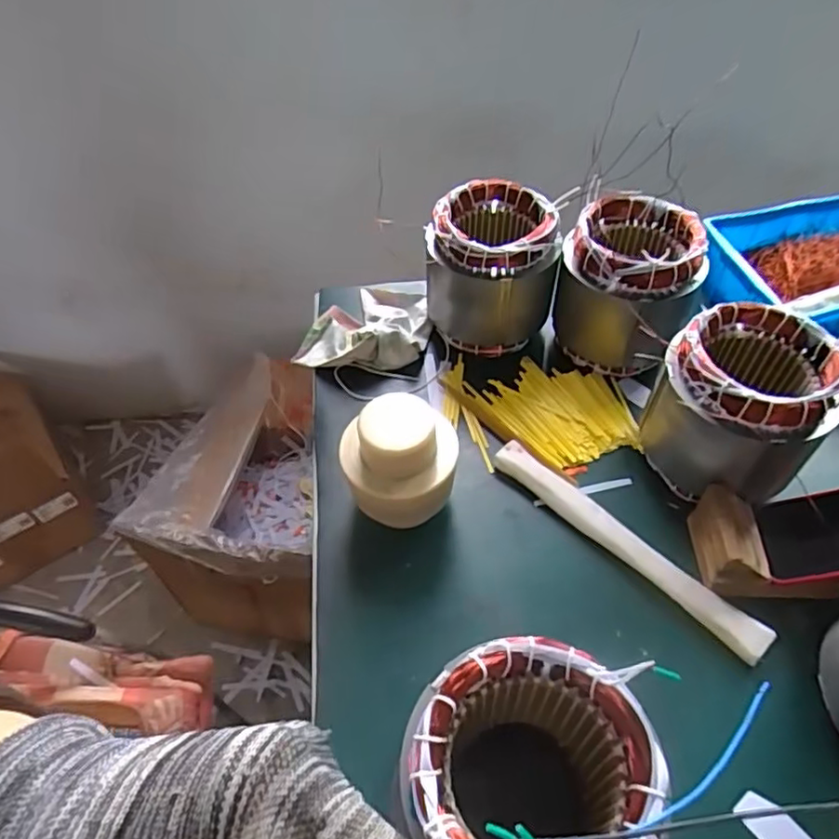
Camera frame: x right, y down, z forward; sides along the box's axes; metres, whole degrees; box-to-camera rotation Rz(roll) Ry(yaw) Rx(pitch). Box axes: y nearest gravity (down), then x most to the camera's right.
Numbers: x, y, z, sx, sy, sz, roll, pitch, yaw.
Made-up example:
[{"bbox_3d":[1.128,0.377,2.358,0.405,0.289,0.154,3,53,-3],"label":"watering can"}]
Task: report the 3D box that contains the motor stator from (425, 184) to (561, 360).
[{"bbox_3d":[0.088,-0.185,0.773,0.153,0.154,0.134,-4,50,-1],"label":"motor stator"}]

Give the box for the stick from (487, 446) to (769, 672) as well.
[{"bbox_3d":[0.198,0.120,0.615,0.032,0.028,0.296,-37,58,-25],"label":"stick"}]

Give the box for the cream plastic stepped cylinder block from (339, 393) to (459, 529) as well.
[{"bbox_3d":[-0.017,0.045,0.602,0.106,0.116,0.089,-19,52,-13],"label":"cream plastic stepped cylinder block"}]

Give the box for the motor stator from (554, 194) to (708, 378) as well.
[{"bbox_3d":[0.246,-0.160,0.746,0.153,0.155,0.140,13,52,12],"label":"motor stator"}]

